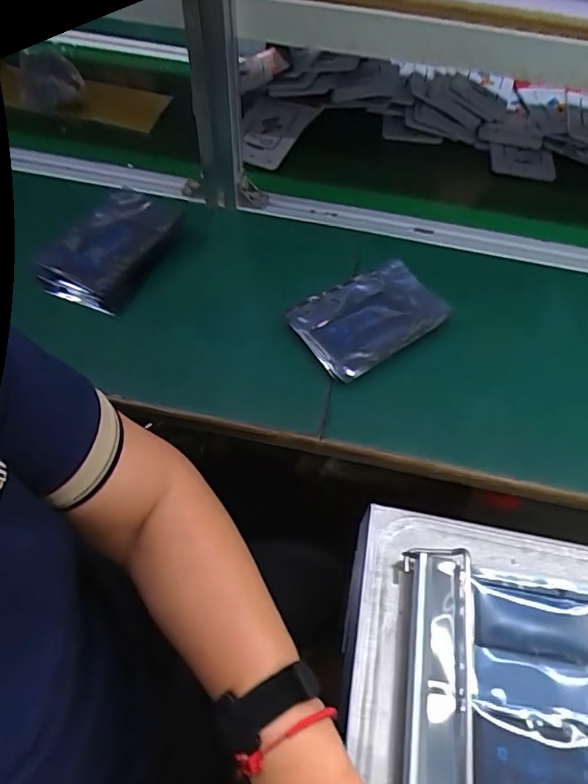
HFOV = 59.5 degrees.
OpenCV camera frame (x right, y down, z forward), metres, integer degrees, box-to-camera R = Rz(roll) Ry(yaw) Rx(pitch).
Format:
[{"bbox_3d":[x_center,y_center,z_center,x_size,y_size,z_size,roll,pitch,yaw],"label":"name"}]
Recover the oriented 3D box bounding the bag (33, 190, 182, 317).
[{"bbox_3d":[-0.201,-0.170,0.571,0.102,0.021,0.173,20,58,9],"label":"bag"}]

